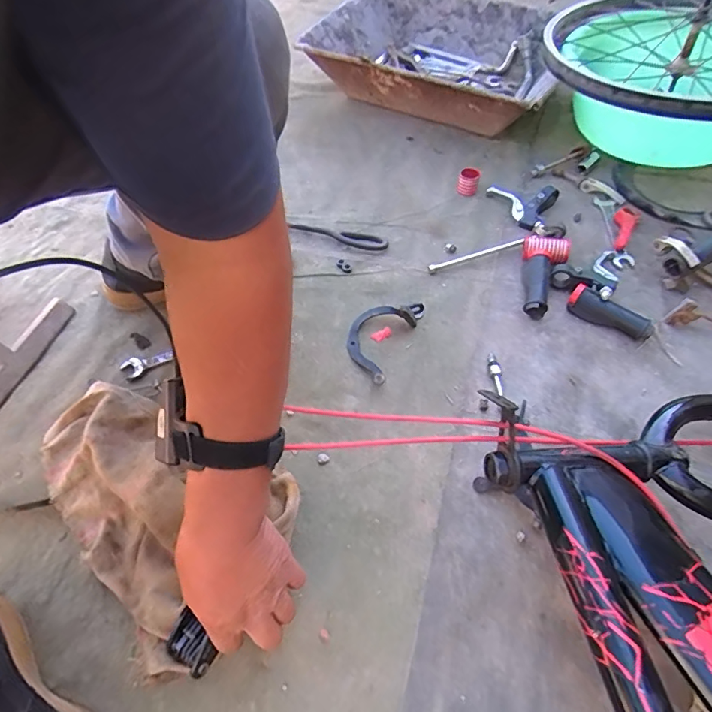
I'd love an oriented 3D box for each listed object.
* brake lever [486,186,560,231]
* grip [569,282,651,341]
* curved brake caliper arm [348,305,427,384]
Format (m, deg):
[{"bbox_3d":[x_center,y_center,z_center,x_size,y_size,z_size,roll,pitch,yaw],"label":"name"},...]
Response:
[{"bbox_3d":[0.253,-0.230,0.743,0.104,0.025,0.087,11,57,12],"label":"brake lever"},{"bbox_3d":[0.319,-0.052,0.610,0.100,0.032,0.026,32,64,24],"label":"grip"},{"bbox_3d":[0.027,-0.027,0.633,0.078,0.023,0.122,22,60,18],"label":"curved brake caliper arm"}]

